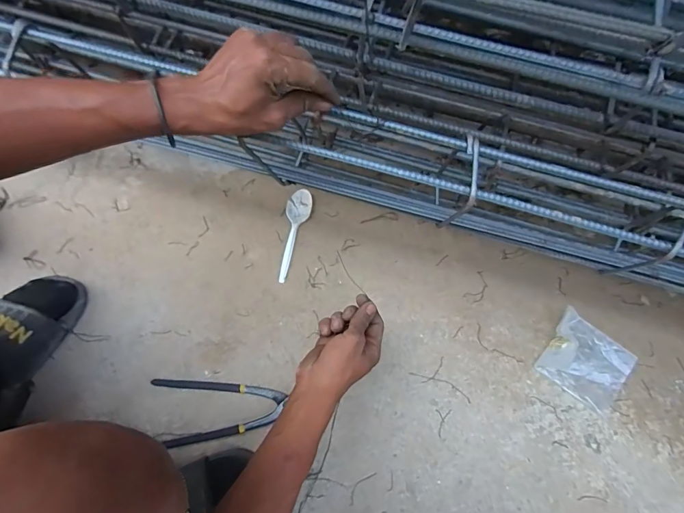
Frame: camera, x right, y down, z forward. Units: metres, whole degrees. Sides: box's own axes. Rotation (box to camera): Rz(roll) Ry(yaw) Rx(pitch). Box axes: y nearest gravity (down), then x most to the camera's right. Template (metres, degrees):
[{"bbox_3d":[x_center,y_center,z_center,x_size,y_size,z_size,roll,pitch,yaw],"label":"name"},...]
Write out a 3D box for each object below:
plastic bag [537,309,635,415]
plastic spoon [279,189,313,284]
[{"bbox_3d":[0.353,0.144,0.576,0.124,0.042,0.110,36,71,12],"label":"plastic bag"},{"bbox_3d":[-0.081,-0.036,0.645,0.038,0.015,0.157,11,68,3],"label":"plastic spoon"}]

